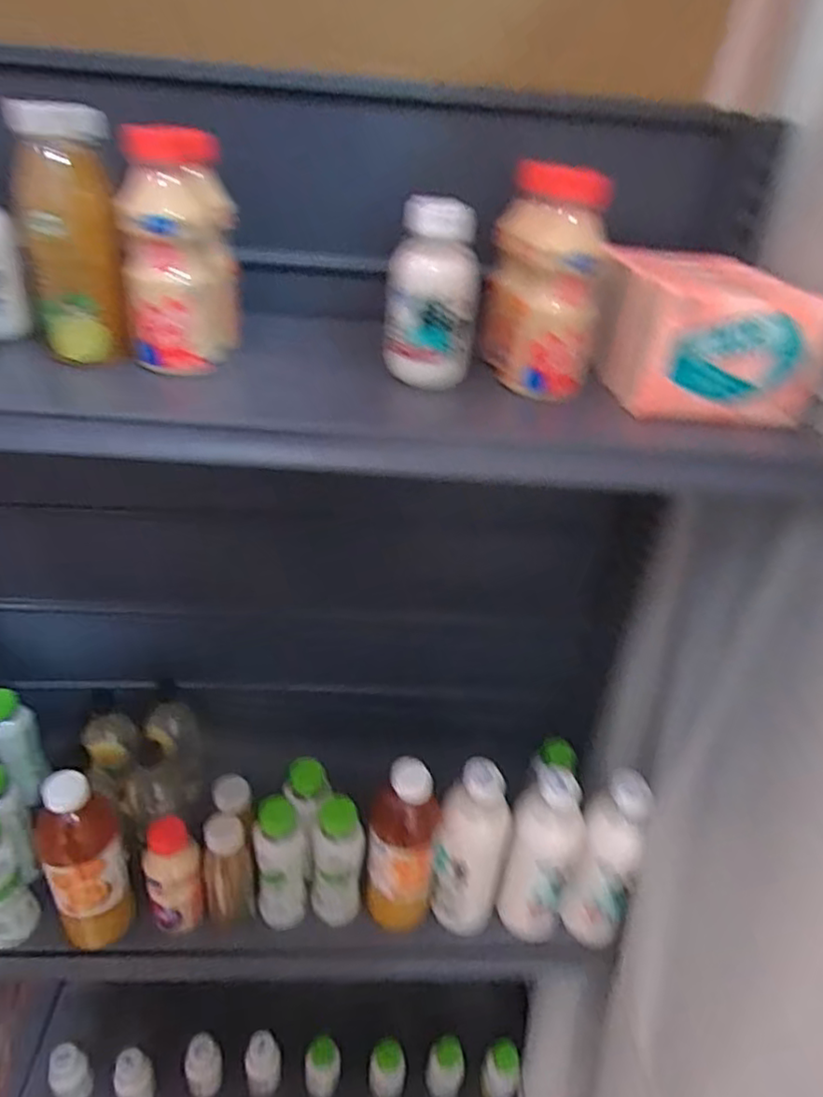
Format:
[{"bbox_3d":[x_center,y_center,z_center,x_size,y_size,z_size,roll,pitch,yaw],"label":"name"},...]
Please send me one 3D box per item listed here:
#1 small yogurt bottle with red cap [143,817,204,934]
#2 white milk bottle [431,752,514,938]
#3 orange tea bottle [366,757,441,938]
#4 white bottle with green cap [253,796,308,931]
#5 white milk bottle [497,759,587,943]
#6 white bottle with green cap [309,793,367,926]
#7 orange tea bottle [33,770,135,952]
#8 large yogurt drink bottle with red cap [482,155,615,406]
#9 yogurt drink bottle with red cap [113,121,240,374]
[{"bbox_3d":[-0.281,0.386,0.777,0.062,0.151,0.057,4,33,-2],"label":"small yogurt bottle with red cap"},{"bbox_3d":[0.070,0.364,0.792,0.072,0.244,0.078,4,33,-2],"label":"white milk bottle"},{"bbox_3d":[-0.011,0.357,0.784,0.079,0.248,0.070,7,33,3],"label":"orange tea bottle"},{"bbox_3d":[-0.158,0.383,0.795,0.057,0.198,0.050,-6,34,-16],"label":"white bottle with green cap"},{"bbox_3d":[0.156,0.373,0.790,0.081,0.241,0.075,19,35,20],"label":"white milk bottle"},{"bbox_3d":[-0.091,0.386,0.809,0.062,0.175,0.060,4,33,-2],"label":"white bottle with green cap"},{"bbox_3d":[-0.364,0.351,0.734,0.077,0.237,0.068,-20,40,-33],"label":"orange tea bottle"},{"bbox_3d":[0.104,-0.204,0.514,0.090,0.158,0.083,9,33,7],"label":"large yogurt drink bottle with red cap"},{"bbox_3d":[-0.173,-0.219,0.492,0.076,0.157,0.091,-1,33,-9],"label":"yogurt drink bottle with red cap"}]

